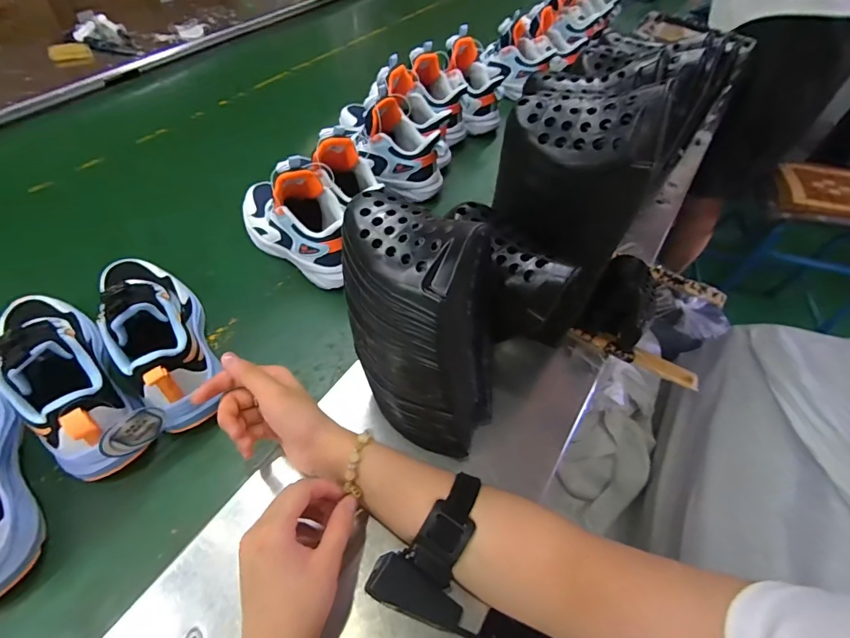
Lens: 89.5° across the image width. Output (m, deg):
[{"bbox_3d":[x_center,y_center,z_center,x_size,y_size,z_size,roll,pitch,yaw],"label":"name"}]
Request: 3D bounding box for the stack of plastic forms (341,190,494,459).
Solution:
[{"bbox_3d":[0.004,0.021,0.361,0.101,0.233,0.091,-24,34,-20],"label":"stack of plastic forms"}]

